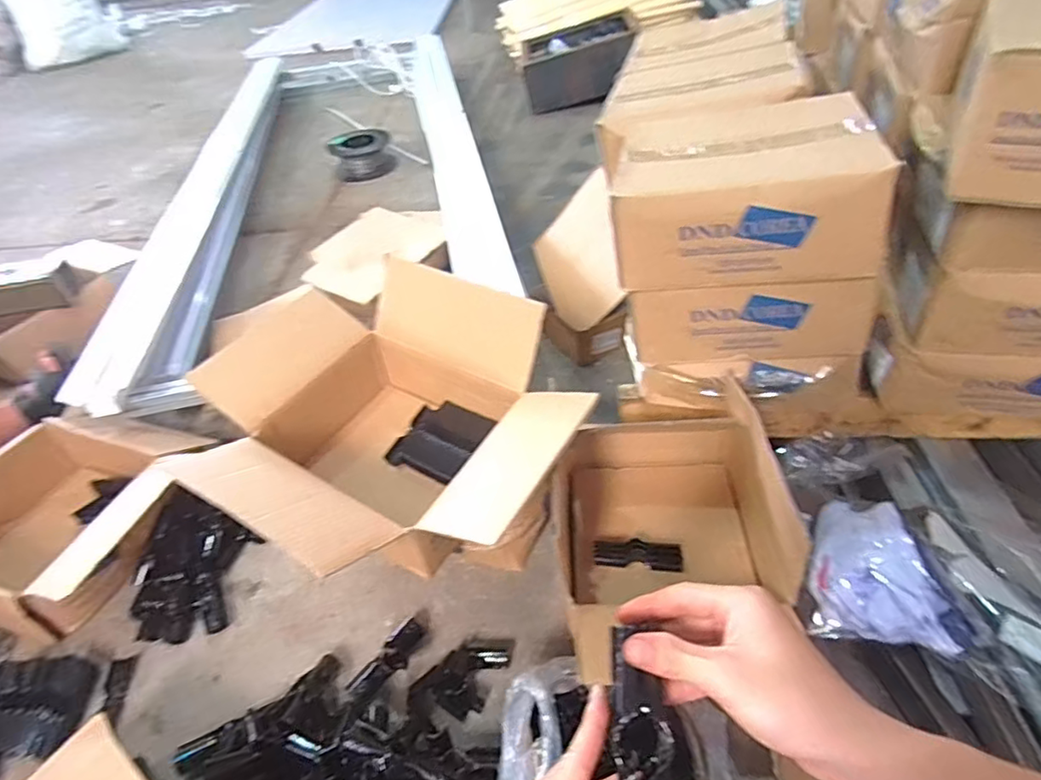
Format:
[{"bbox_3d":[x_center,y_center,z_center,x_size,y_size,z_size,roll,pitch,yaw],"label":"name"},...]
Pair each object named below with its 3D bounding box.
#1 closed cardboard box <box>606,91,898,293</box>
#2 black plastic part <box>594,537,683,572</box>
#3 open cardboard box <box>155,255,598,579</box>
[{"bbox_3d":[0.292,-0.275,0.802,0.309,0.152,0.268,3,44,12],"label":"closed cardboard box"},{"bbox_3d":[0.179,0.251,0.903,0.128,0.022,0.039,3,44,12],"label":"black plastic part"},{"bbox_3d":[-0.175,0.078,0.855,0.481,0.249,0.449,19,49,26],"label":"open cardboard box"}]

